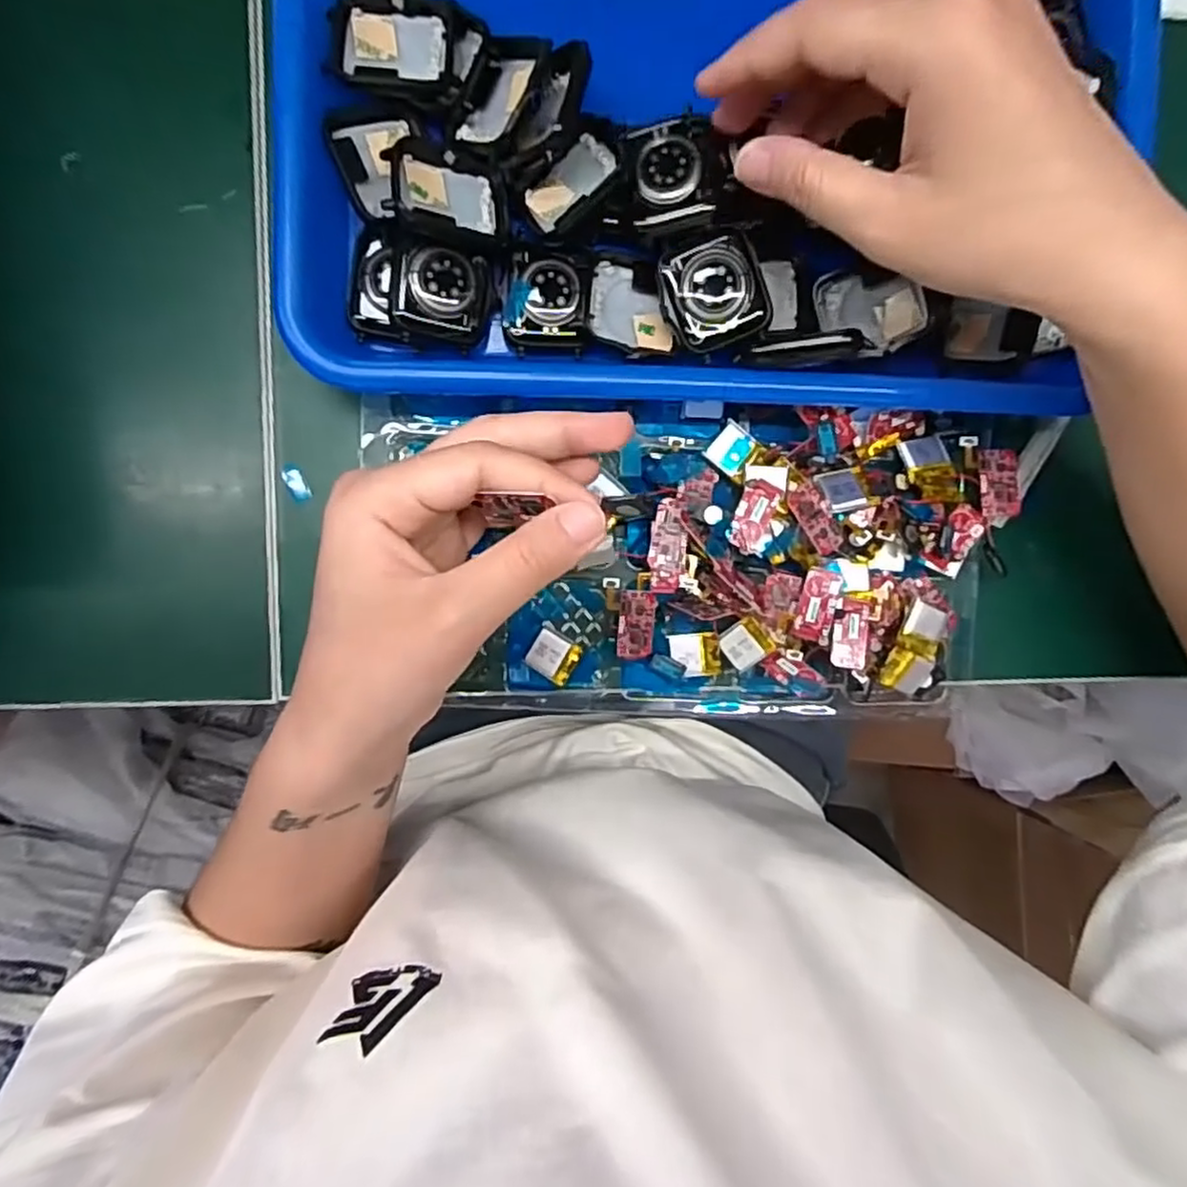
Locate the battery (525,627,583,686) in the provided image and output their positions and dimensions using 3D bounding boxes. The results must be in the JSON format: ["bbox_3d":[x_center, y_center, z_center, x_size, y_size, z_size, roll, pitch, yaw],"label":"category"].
[{"bbox_3d":[-0.017,0.026,0.296,0.020,0.004,0.019,32,91,11],"label":"battery"}]

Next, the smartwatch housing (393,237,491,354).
[{"bbox_3d":[-0.056,-0.111,0.260,0.035,0.006,0.034,8,102,-22],"label":"smartwatch housing"}]

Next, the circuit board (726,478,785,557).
[{"bbox_3d":[0.066,-0.031,0.284,0.018,0.004,0.028,25,87,-10],"label":"circuit board"}]

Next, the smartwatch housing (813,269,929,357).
[{"bbox_3d":[0.110,-0.113,0.277,0.036,0.010,0.034,-26,88,16],"label":"smartwatch housing"}]

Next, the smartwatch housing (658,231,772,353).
[{"bbox_3d":[0.045,-0.113,0.261,0.037,0.006,0.039,-19,99,8],"label":"smartwatch housing"}]

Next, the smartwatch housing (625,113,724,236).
[{"bbox_3d":[0.029,-0.152,0.255,0.035,0.014,0.039,-11,93,-4],"label":"smartwatch housing"}]

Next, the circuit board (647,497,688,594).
[{"bbox_3d":[0.031,-0.019,0.287,0.015,0.004,0.038,7,96,9],"label":"circuit board"}]

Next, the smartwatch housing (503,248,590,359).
[{"bbox_3d":[-0.018,-0.113,0.269,0.032,0.007,0.038,-1,92,-4],"label":"smartwatch housing"}]

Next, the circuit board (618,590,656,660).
[{"bbox_3d":[0.018,0.014,0.293,0.015,0.004,0.029,1,109,-5],"label":"circuit board"}]

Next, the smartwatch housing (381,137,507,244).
[{"bbox_3d":[-0.054,-0.147,0.257,0.042,0.008,0.035,-5,78,-28],"label":"smartwatch housing"}]

